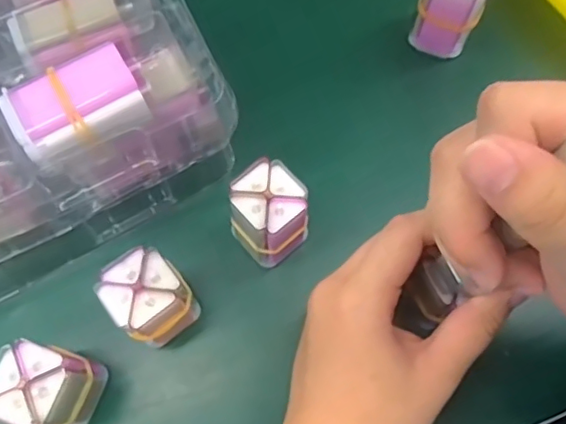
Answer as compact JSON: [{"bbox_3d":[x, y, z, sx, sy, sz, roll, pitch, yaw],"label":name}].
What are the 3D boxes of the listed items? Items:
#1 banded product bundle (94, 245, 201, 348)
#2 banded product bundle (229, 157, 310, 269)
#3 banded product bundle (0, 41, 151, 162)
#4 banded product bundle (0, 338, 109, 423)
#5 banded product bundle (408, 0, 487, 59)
[{"bbox_3d":[-0.064,0.046,0.295,0.035,0.059,0.040,-35,74,-12],"label":"banded product bundle"},{"bbox_3d":[-0.006,0.005,0.305,0.039,0.055,0.041,-40,75,-14],"label":"banded product bundle"},{"bbox_3d":[-0.090,-0.044,0.260,0.054,0.033,0.033,-27,72,-10],"label":"banded product bundle"},{"bbox_3d":[-0.111,0.084,0.280,0.035,0.060,0.035,14,70,5],"label":"banded product bundle"},{"bbox_3d":[0.100,-0.124,0.350,0.036,0.061,0.030,17,71,6],"label":"banded product bundle"}]

